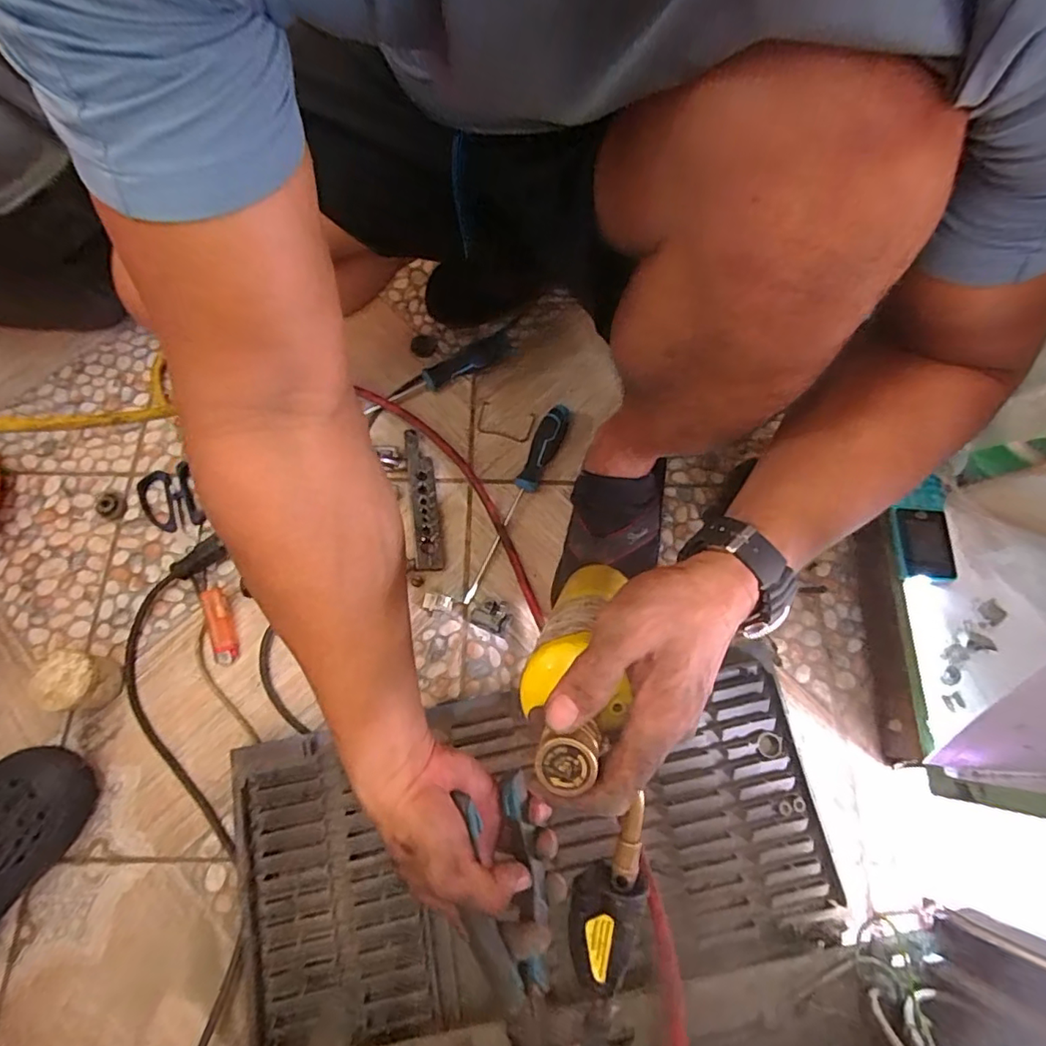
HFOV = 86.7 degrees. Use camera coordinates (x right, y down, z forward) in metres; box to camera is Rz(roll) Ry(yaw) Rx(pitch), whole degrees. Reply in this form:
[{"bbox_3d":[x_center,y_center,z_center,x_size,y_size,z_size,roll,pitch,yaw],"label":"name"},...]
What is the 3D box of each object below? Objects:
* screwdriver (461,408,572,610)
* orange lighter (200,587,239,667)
[{"bbox_3d":[-0.006,-0.029,0.635,0.028,0.036,0.255,26,72,7],"label":"screwdriver"},{"bbox_3d":[-0.323,0.110,0.589,0.024,0.008,0.082,-14,88,-7],"label":"orange lighter"}]

